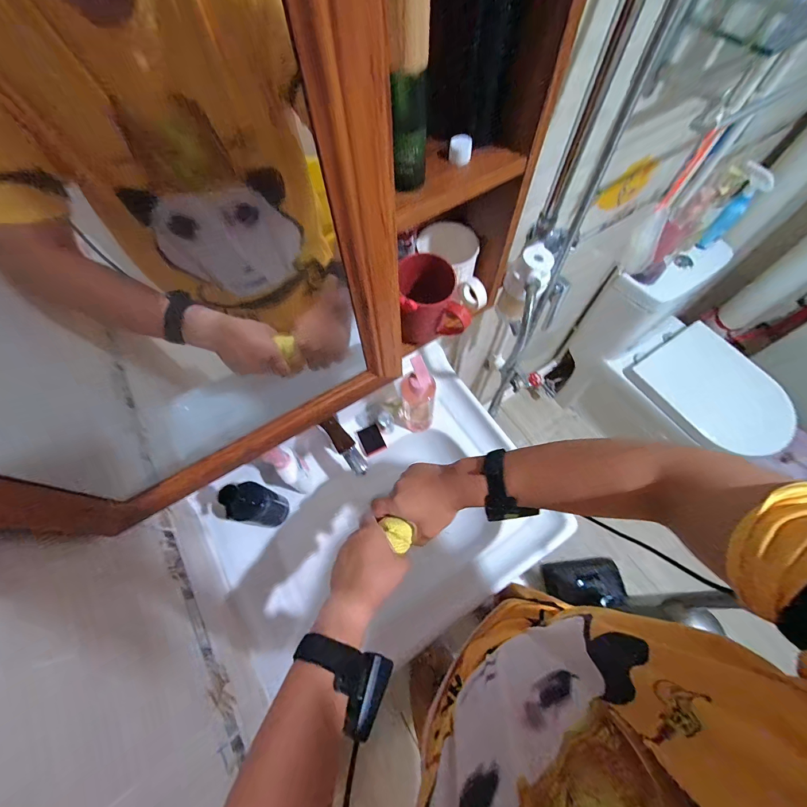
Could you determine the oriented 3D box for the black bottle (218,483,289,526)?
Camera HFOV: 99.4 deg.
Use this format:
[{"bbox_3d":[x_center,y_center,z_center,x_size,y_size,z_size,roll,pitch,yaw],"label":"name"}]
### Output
[{"bbox_3d":[-0.265,0.189,0.630,0.054,0.188,0.069,38,70,16],"label":"black bottle"}]

